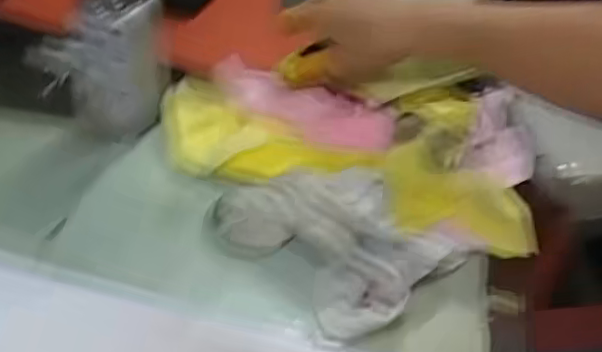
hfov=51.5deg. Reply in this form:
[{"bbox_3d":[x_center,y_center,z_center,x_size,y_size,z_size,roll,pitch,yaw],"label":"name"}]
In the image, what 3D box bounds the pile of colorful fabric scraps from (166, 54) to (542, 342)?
[{"bbox_3d":[0.030,-0.026,0.494,0.303,0.052,0.131,12,40,10],"label":"pile of colorful fabric scraps"}]

